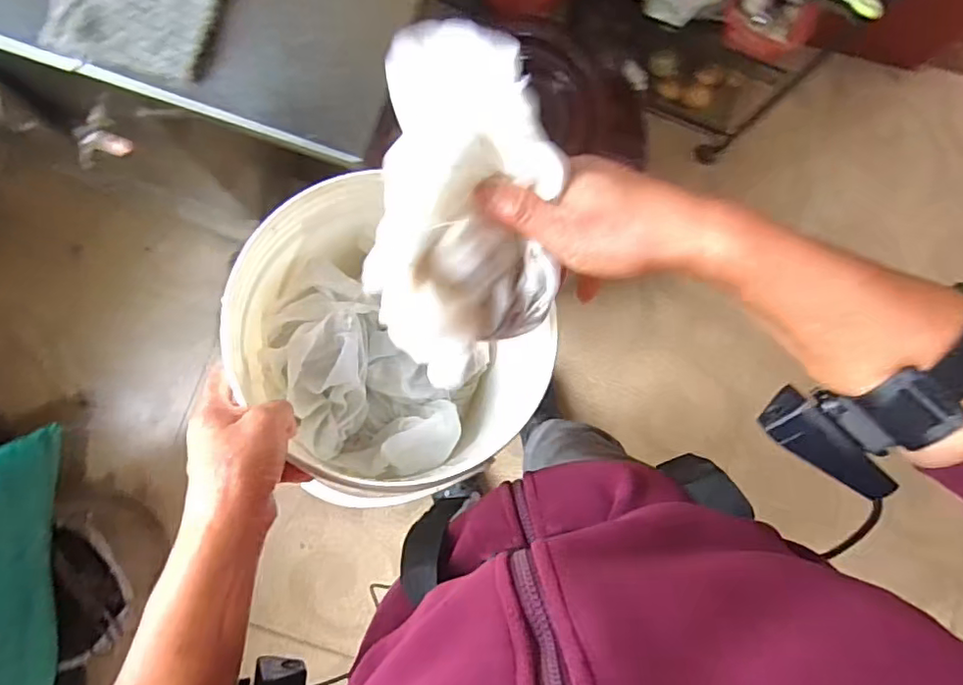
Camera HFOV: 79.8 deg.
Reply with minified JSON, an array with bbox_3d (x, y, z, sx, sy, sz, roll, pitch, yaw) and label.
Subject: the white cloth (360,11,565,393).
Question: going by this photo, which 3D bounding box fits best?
[{"bbox_3d":[-0.007,-0.076,0.322,0.097,0.056,0.194,1,93,-3],"label":"white cloth"}]

